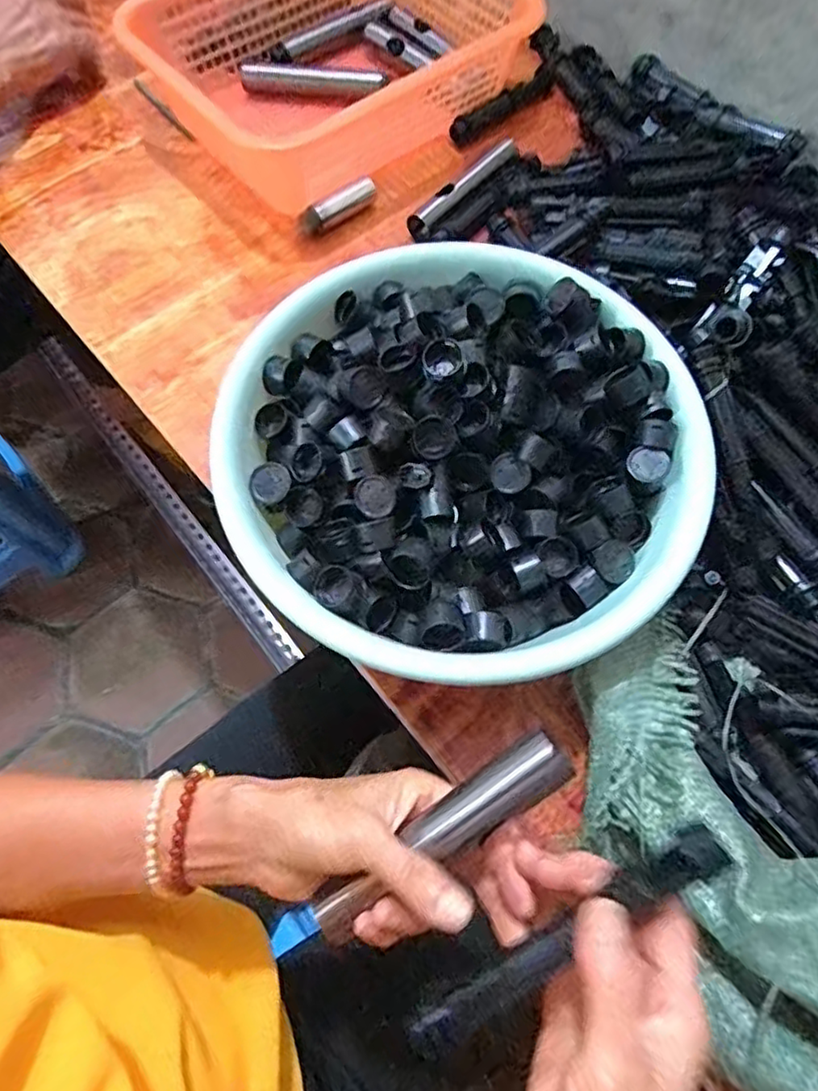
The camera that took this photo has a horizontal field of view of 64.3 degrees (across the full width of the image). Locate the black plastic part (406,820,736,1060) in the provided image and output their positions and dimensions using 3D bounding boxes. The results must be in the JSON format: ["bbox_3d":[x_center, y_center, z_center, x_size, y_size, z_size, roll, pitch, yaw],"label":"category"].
[{"bbox_3d":[0.062,0.159,0.260,0.147,0.018,0.019,-39,71,8],"label":"black plastic part"}]

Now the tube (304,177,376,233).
[{"bbox_3d":[-0.061,-0.308,0.587,0.077,0.016,0.020,-40,73,-17],"label":"tube"}]

